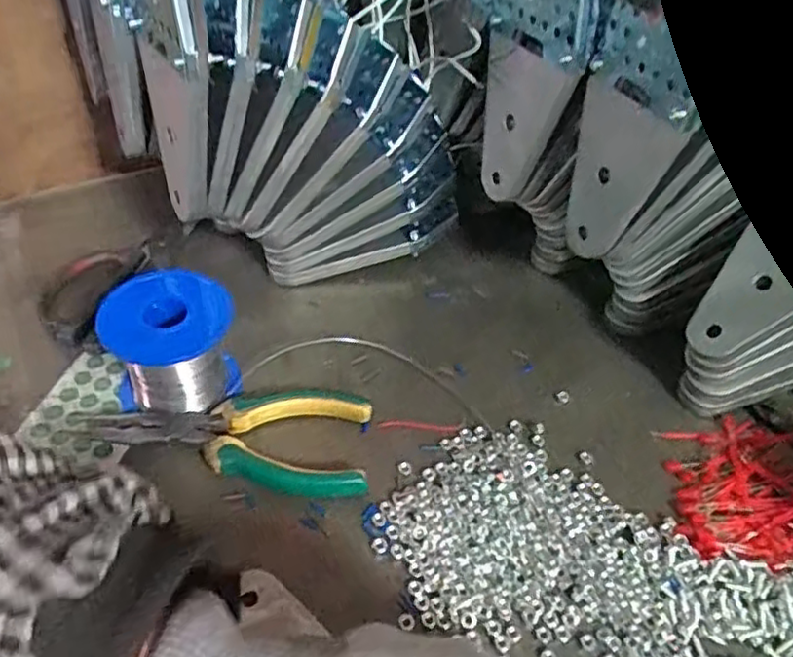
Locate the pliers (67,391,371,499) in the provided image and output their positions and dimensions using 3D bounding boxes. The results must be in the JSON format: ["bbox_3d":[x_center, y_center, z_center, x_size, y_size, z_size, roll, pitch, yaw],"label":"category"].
[{"bbox_3d":[-0.095,0.056,0.363,0.157,0.014,0.059,5,45,-1],"label":"pliers"}]

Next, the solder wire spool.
[{"bbox_3d":[-0.120,0.011,0.365,0.064,0.064,0.059,-12,48,-17],"label":"solder wire spool"}]

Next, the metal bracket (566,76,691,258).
[{"bbox_3d":[0.114,-0.079,0.364,0.007,0.087,0.059,-18,48,-29],"label":"metal bracket"}]

